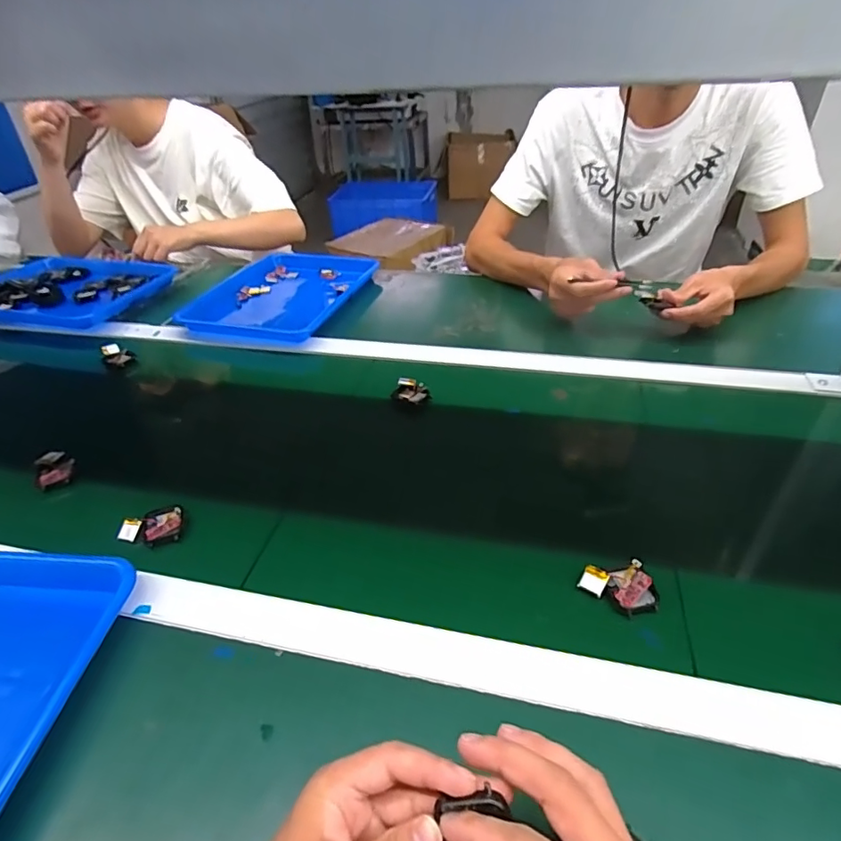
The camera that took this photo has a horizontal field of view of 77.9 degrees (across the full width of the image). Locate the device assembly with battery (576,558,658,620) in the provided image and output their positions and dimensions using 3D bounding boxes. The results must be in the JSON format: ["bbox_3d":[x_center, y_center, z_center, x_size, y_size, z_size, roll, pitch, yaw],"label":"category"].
[{"bbox_3d":[0.166,0.135,0.430,0.059,0.023,0.038,25,45,31],"label":"device assembly with battery"}]

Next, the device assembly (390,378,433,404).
[{"bbox_3d":[-0.011,-0.038,0.670,0.048,0.017,0.034,9,39,14],"label":"device assembly"}]

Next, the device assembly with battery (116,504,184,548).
[{"bbox_3d":[-0.263,0.104,0.507,0.059,0.009,0.039,-9,38,-9],"label":"device assembly with battery"}]

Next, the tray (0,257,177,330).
[{"bbox_3d":[-0.654,-0.240,0.962,0.327,0.040,0.241,9,39,16],"label":"tray"}]

